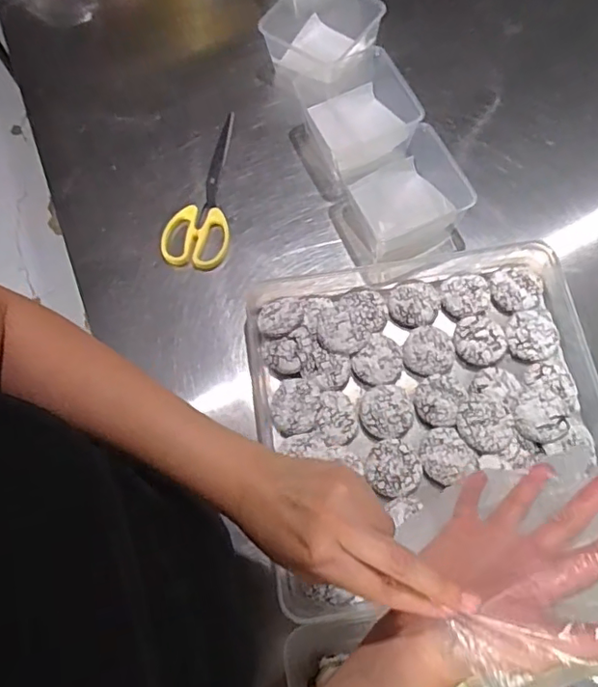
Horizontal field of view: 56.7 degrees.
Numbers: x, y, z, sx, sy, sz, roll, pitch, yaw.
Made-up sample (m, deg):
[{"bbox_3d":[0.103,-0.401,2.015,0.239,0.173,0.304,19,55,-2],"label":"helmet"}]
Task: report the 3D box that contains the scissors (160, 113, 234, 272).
[{"bbox_3d":[-0.109,-0.173,0.612,0.069,0.014,0.194,1,71,6],"label":"scissors"}]

